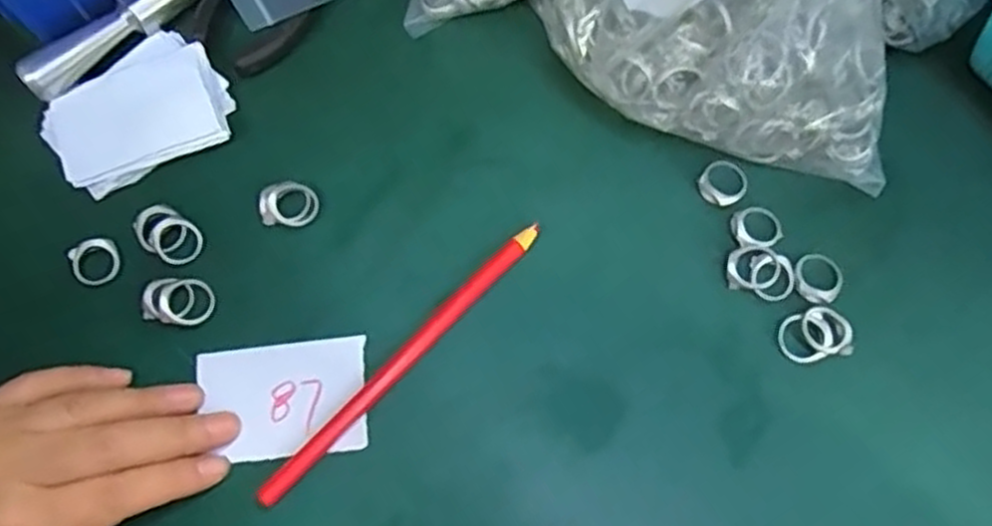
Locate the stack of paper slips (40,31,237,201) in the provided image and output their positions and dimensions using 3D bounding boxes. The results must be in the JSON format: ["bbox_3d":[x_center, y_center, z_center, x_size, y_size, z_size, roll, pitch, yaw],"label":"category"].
[{"bbox_3d":[-0.178,-0.075,0.372,0.086,0.013,0.070,-32,74,-10],"label":"stack of paper slips"}]

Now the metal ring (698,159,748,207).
[{"bbox_3d":[0.111,-0.040,0.368,0.026,0.004,0.022,-38,75,-11],"label":"metal ring"}]

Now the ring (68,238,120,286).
[{"bbox_3d":[-0.187,0.000,0.352,0.021,0.006,0.020,0,71,1],"label":"ring"}]

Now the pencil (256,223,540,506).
[{"bbox_3d":[-0.040,0.043,0.342,0.010,0.011,0.169,43,77,13],"label":"pencil"}]

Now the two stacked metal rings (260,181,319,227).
[{"bbox_3d":[-0.100,-0.029,0.366,0.026,0.009,0.022,-9,72,-2],"label":"two stacked metal rings"}]

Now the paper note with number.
[{"bbox_3d":[-0.096,0.062,0.341,0.074,0.004,0.050,-6,72,-1],"label":"paper note with number"}]

